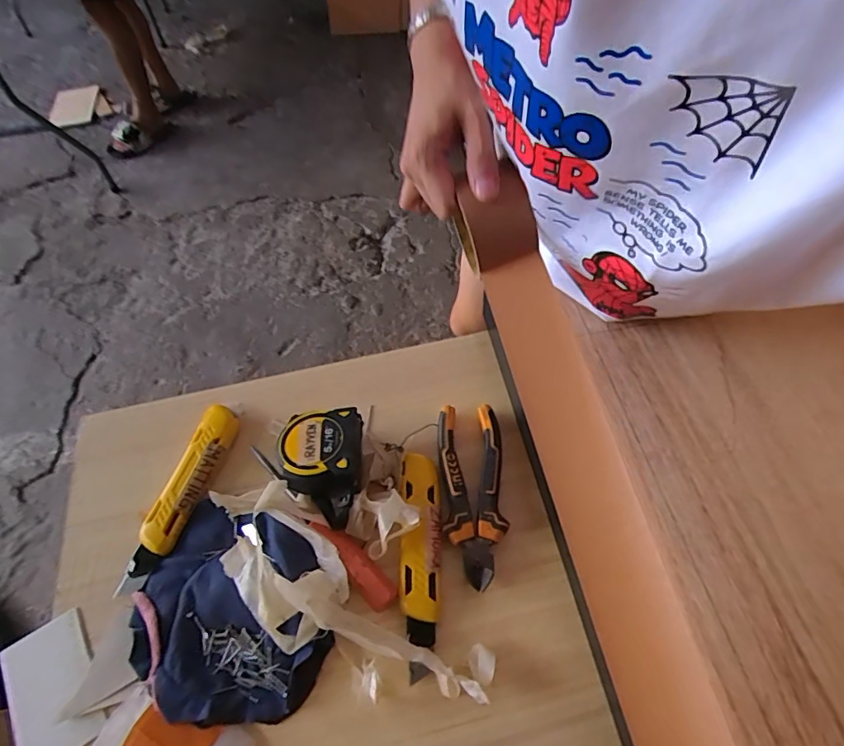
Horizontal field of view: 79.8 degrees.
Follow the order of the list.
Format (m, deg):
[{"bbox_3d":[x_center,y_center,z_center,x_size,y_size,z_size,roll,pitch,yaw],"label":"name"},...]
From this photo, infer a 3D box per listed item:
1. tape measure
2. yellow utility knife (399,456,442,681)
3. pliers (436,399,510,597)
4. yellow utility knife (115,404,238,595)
[{"bbox_3d":[-0.083,0.078,0.413,0.067,0.046,0.101,-1,57,1],"label":"tape measure"},{"bbox_3d":[-0.001,0.140,0.386,0.031,0.020,0.158,-1,57,1],"label":"yellow utility knife"},{"bbox_3d":[0.041,0.096,0.412,0.052,0.023,0.145,-1,57,1],"label":"pliers"},{"bbox_3d":[-0.199,0.099,0.418,0.033,0.023,0.160,14,58,10],"label":"yellow utility knife"}]

